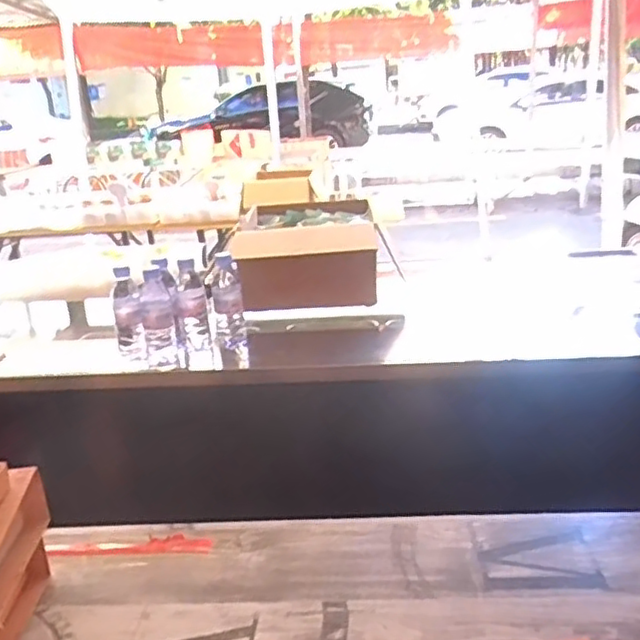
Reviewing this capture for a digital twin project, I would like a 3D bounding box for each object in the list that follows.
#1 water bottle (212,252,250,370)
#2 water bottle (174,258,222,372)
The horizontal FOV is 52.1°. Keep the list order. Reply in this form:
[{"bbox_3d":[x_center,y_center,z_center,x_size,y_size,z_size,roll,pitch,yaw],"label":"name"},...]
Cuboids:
[{"bbox_3d":[-0.178,-0.013,1.289,0.059,0.211,0.069,-8,20,-10],"label":"water bottle"},{"bbox_3d":[-0.243,-0.004,1.270,0.066,0.203,0.063,-8,20,-10],"label":"water bottle"}]

